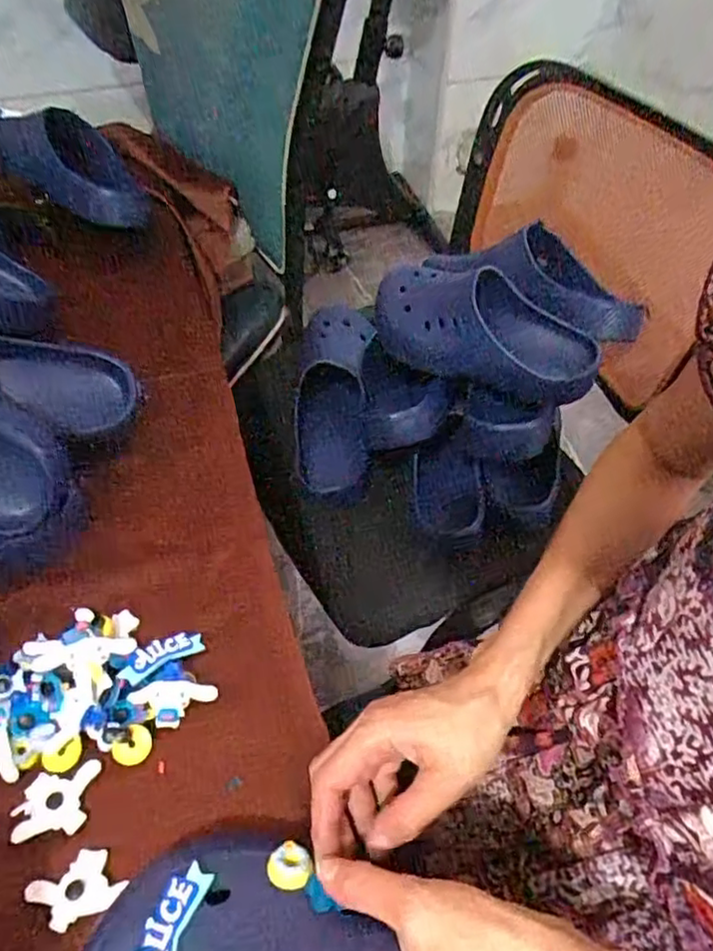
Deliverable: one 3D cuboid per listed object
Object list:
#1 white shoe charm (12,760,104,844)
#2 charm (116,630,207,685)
[{"bbox_3d":[-0.191,0.207,0.401,0.049,0.005,0.039,-7,52,-7],"label":"white shoe charm"},{"bbox_3d":[-0.140,0.129,0.452,0.059,0.004,0.022,-21,53,-41],"label":"charm"}]

